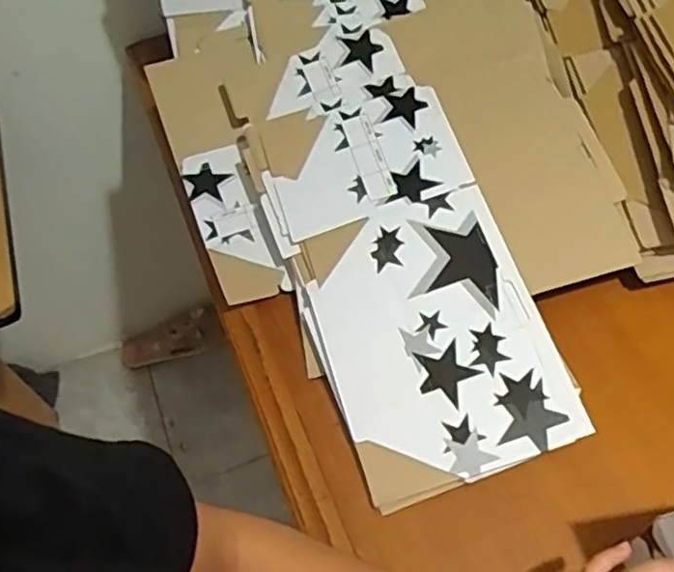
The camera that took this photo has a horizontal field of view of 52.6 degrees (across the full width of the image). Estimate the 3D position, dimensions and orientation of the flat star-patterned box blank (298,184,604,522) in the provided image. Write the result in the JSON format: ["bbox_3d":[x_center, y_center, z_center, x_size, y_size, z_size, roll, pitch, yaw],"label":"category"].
[{"bbox_3d":[0.091,0.049,0.663,0.208,0.013,0.277,-20,64,0],"label":"flat star-patterned box blank"}]

